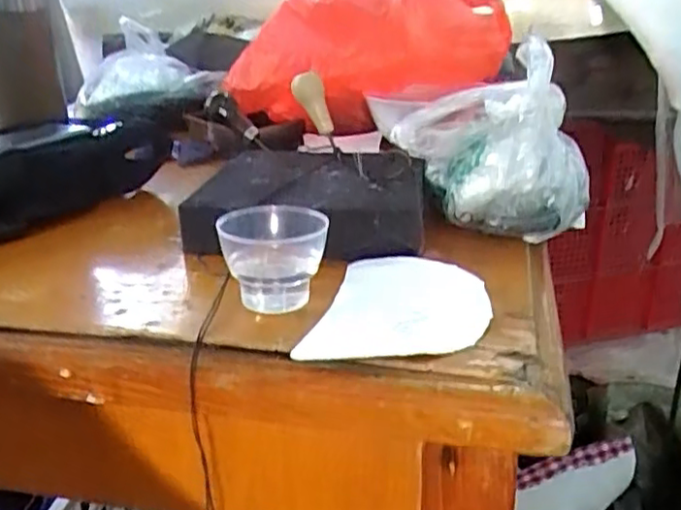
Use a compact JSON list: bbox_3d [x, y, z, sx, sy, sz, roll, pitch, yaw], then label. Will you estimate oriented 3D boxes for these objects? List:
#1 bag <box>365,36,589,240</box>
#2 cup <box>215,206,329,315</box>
[{"bbox_3d":[0.099,-0.081,0.440,0.116,0.109,0.103,13,27,30],"label":"bag"},{"bbox_3d":[-0.035,0.001,0.367,0.053,0.053,0.061,-4,23,-6],"label":"cup"}]

